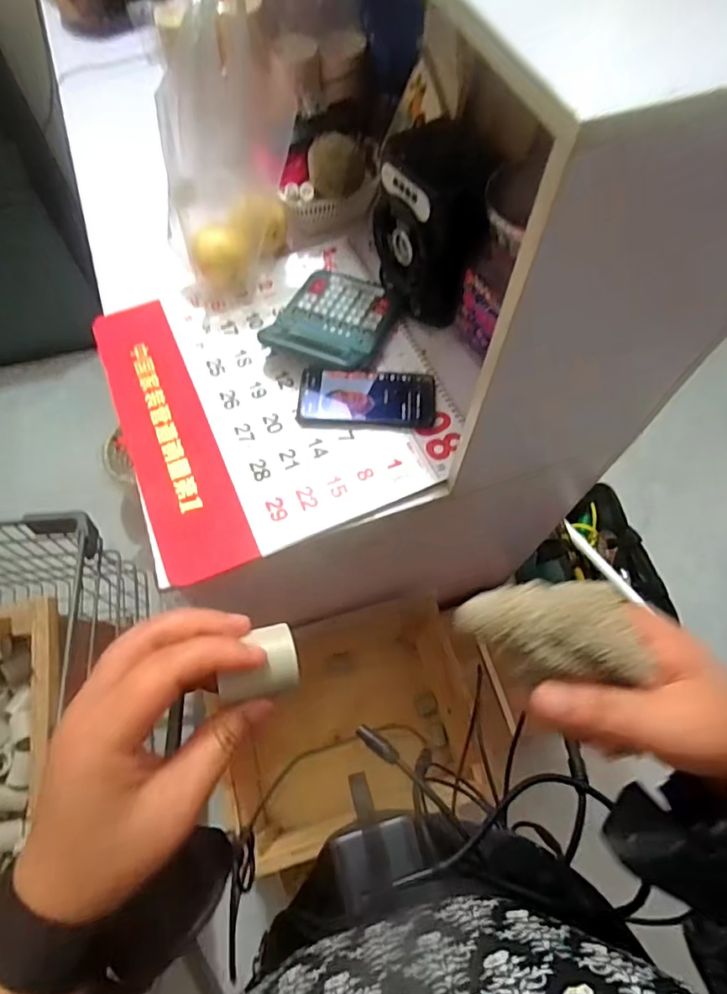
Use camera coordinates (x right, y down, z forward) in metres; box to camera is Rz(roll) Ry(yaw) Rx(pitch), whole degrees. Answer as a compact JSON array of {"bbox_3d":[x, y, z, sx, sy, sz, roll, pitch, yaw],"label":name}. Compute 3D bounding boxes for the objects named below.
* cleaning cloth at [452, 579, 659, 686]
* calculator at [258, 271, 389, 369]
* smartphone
[{"bbox_3d":[0.077,0.054,0.214,0.076,0.014,0.041,-1,64,-1],"label":"cleaning cloth"},{"bbox_3d":[-0.040,-0.235,0.684,0.142,0.041,0.180,16,65,7],"label":"calculator"},{"bbox_3d":[0.005,-0.125,0.648,0.167,0.016,0.080,1,64,0],"label":"smartphone"}]

